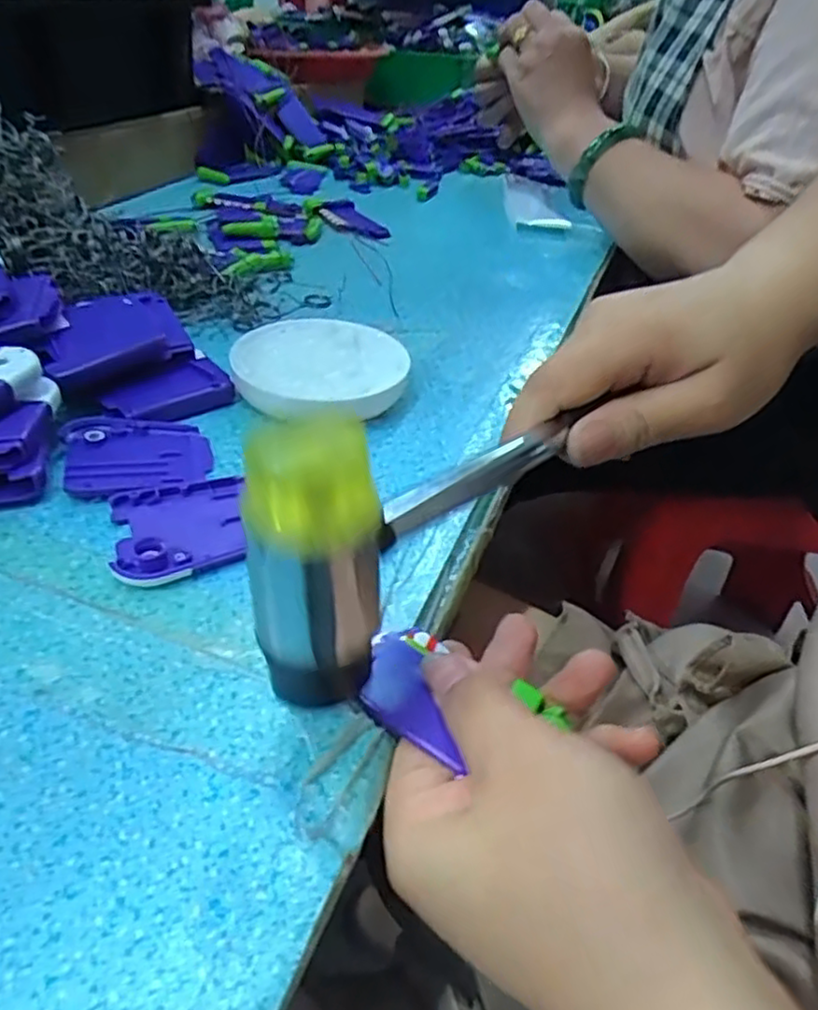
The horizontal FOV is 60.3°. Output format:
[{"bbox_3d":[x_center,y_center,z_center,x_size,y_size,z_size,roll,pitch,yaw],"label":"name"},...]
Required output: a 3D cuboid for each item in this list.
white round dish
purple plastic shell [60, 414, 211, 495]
[{"bbox_3d":[-0.045,-0.072,0.375,0.098,0.022,0.085,-25,46,-34],"label":"white round dish"},{"bbox_3d":[-0.120,-0.024,0.313,0.059,0.008,0.054,-11,40,-20],"label":"purple plastic shell"}]

